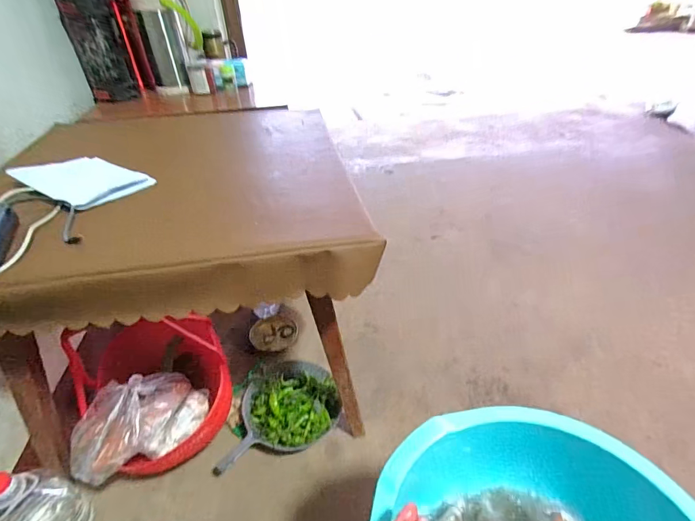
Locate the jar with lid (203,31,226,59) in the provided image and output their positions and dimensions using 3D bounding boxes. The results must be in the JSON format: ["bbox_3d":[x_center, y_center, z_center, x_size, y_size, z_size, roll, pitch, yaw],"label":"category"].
[{"bbox_3d":[-0.493,-0.798,1.401,0.065,0.087,0.067,-8,37,-7],"label":"jar with lid"}]

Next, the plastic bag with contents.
[{"bbox_3d":[-0.447,0.341,0.822,0.269,0.141,0.133,-29,44,-30],"label":"plastic bag with contents"}]

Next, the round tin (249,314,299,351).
[{"bbox_3d":[-0.231,0.225,1.198,0.143,0.020,0.135,-2,37,1],"label":"round tin"}]

